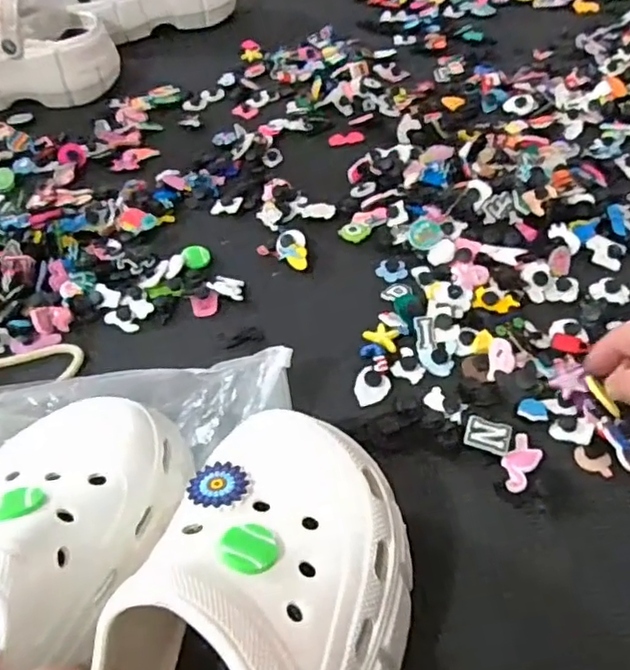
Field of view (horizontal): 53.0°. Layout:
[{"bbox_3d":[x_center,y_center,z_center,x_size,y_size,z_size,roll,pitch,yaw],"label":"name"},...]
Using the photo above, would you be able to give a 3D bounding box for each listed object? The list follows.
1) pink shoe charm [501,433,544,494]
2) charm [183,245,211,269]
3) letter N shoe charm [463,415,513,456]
[{"bbox_3d":[0.122,0.073,0.373,0.019,0.004,0.037,27,56,25],"label":"pink shoe charm"},{"bbox_3d":[-0.096,-0.065,0.519,0.022,0.004,0.027,-7,51,-21],"label":"charm"},{"bbox_3d":[0.105,0.060,0.381,0.027,0.004,0.019,14,68,13],"label":"letter N shoe charm"}]

